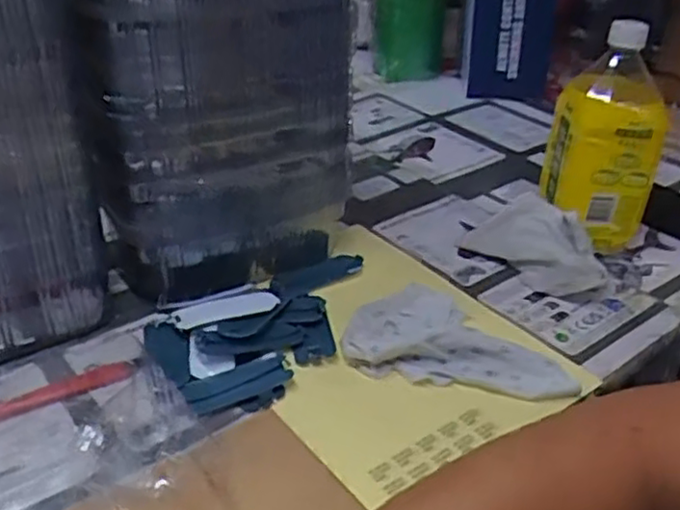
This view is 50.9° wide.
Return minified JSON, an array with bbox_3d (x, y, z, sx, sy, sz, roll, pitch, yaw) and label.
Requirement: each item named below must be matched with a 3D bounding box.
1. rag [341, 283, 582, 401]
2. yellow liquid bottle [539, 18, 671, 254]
[{"bbox_3d":[0.093,0.058,0.554,0.167,0.023,0.106,7,34,9],"label":"rag"},{"bbox_3d":[0.239,-0.101,0.641,0.085,0.197,0.073,0,33,-2],"label":"yellow liquid bottle"}]

